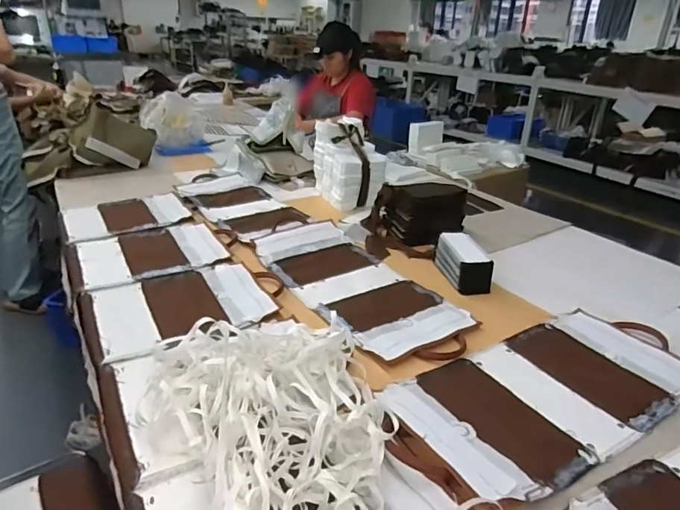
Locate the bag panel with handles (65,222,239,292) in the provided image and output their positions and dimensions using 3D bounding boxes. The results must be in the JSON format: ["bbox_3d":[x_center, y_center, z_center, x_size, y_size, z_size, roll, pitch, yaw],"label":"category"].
[{"bbox_3d":[-0.424,-0.004,1.110,0.363,0.023,0.248,-13,30,-29],"label":"bag panel with handles"}]

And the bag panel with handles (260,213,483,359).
[{"bbox_3d":[0.021,0.043,1.022,0.240,0.023,0.599,-14,31,-30],"label":"bag panel with handles"}]

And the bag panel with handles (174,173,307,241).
[{"bbox_3d":[-0.312,-0.164,1.428,0.263,0.036,0.599,-19,33,-36],"label":"bag panel with handles"}]

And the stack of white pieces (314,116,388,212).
[{"bbox_3d":[0.031,-0.285,1.468,0.159,0.218,0.222,-8,28,-21],"label":"stack of white pieces"}]

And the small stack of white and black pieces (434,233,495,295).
[{"bbox_3d":[0.272,0.014,1.061,0.077,0.072,0.150,-3,27,-11],"label":"small stack of white and black pieces"}]

